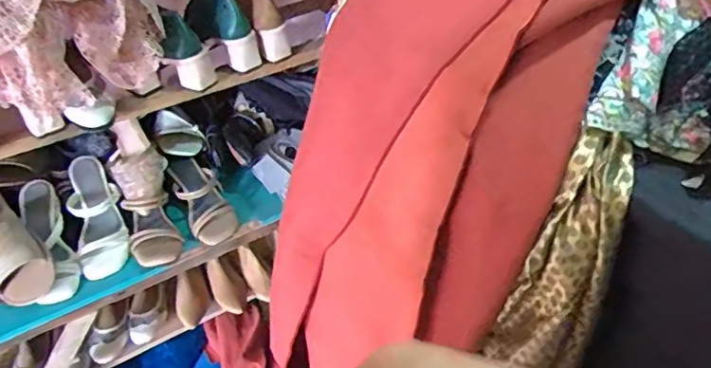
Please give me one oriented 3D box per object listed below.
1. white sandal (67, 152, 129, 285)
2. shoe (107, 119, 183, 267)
[{"bbox_3d":[-0.468,0.058,1.015,0.095,0.060,0.229,-17,69,-12],"label":"white sandal"},{"bbox_3d":[-0.393,0.017,1.026,0.093,0.072,0.277,-16,76,-11],"label":"shoe"}]

